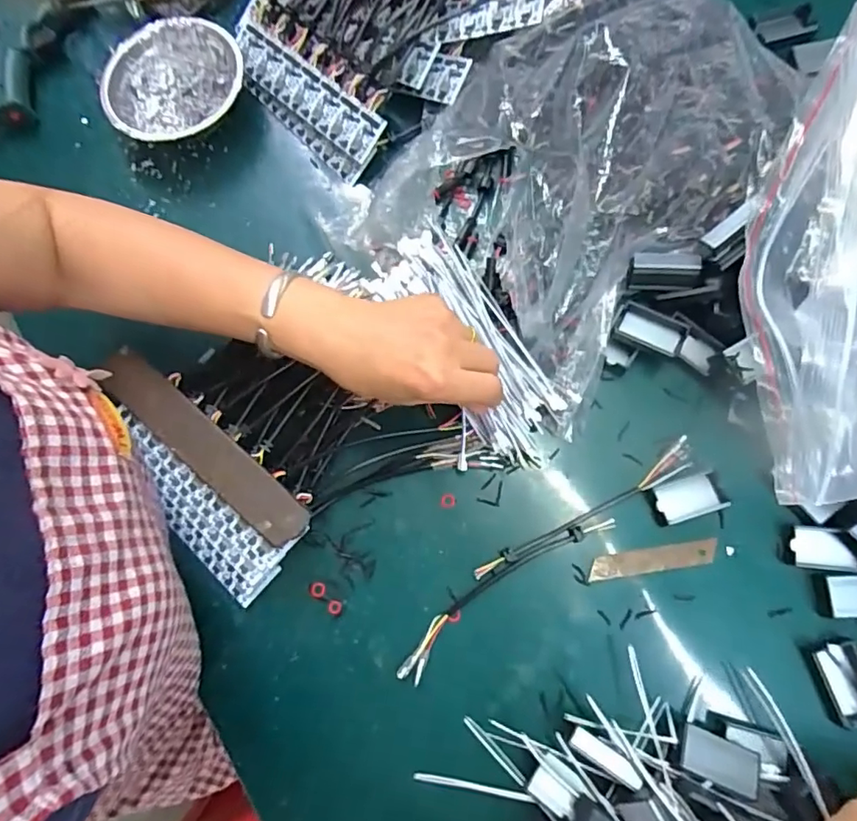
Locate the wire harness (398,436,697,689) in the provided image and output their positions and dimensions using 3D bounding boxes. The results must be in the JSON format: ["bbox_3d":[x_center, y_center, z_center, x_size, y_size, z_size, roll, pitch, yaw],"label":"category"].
[{"bbox_3d":[0.087,0.107,0.420,0.275,0.015,0.035,-38,78,-3],"label":"wire harness"}]

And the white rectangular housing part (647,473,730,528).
[{"bbox_3d":[0.197,0.068,0.420,0.052,0.009,0.030,-18,78,1],"label":"white rectangular housing part"}]

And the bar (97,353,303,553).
[{"bbox_3d":[-0.168,0.026,0.409,0.194,0.007,0.035,39,84,11],"label":"bar"}]

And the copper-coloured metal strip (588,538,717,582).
[{"bbox_3d":[0.169,0.113,0.415,0.095,0.004,0.018,-9,82,0],"label":"copper-coloured metal strip"}]

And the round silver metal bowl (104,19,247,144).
[{"bbox_3d":[-0.230,-0.295,0.508,0.128,0.040,0.115,-10,78,3],"label":"round silver metal bowl"}]

